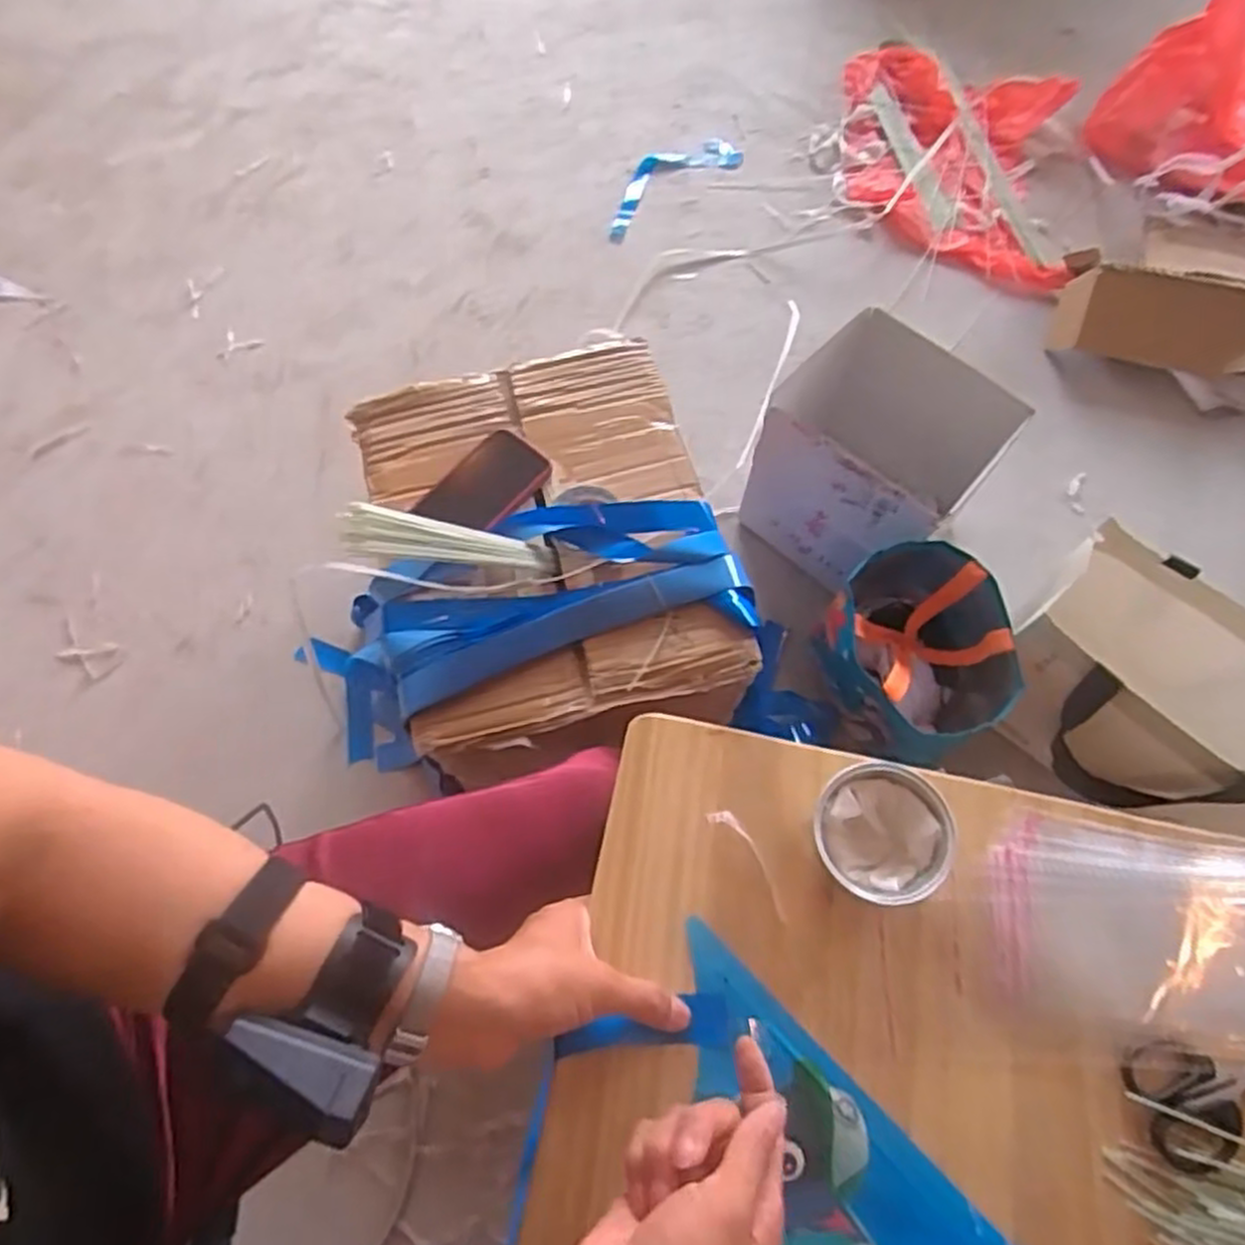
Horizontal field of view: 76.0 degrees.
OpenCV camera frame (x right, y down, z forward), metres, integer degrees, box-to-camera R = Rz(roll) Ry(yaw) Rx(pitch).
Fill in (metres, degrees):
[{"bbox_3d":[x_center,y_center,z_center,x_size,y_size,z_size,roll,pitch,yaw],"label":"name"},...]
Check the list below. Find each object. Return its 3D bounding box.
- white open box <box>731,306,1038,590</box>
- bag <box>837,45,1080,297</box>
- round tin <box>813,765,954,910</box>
[{"bbox_3d":[0.331,-0.210,1.083,0.262,0.228,0.250,40,72,15],"label":"white open box"},{"bbox_3d":[0.607,-0.867,1.471,0.408,0.079,0.560,11,68,5],"label":"bag"},{"bbox_3d":[0.158,0.130,0.490,0.080,0.036,0.077,0,68,1],"label":"round tin"}]

